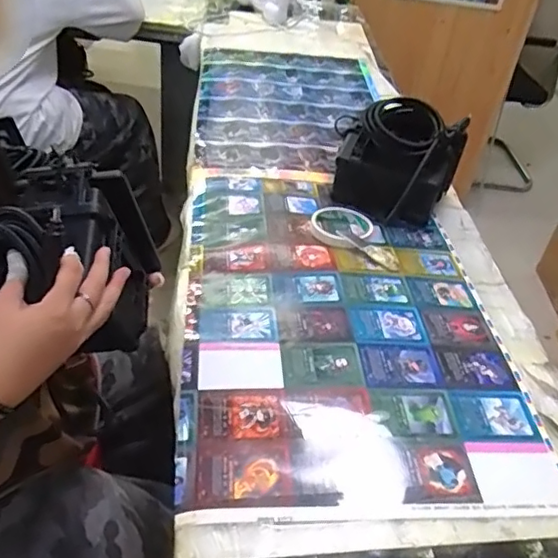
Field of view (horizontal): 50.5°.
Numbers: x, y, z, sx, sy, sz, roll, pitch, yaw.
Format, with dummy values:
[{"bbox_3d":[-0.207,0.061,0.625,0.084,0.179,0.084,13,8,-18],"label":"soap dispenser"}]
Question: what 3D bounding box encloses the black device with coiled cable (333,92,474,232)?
[{"bbox_3d":[0.178,-0.180,0.899,0.146,0.144,0.162,26,44,22],"label":"black device with coiled cable"}]

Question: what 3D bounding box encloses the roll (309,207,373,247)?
[{"bbox_3d":[0.091,-0.079,0.867,0.091,0.009,0.098,3,40,-3],"label":"roll"}]

